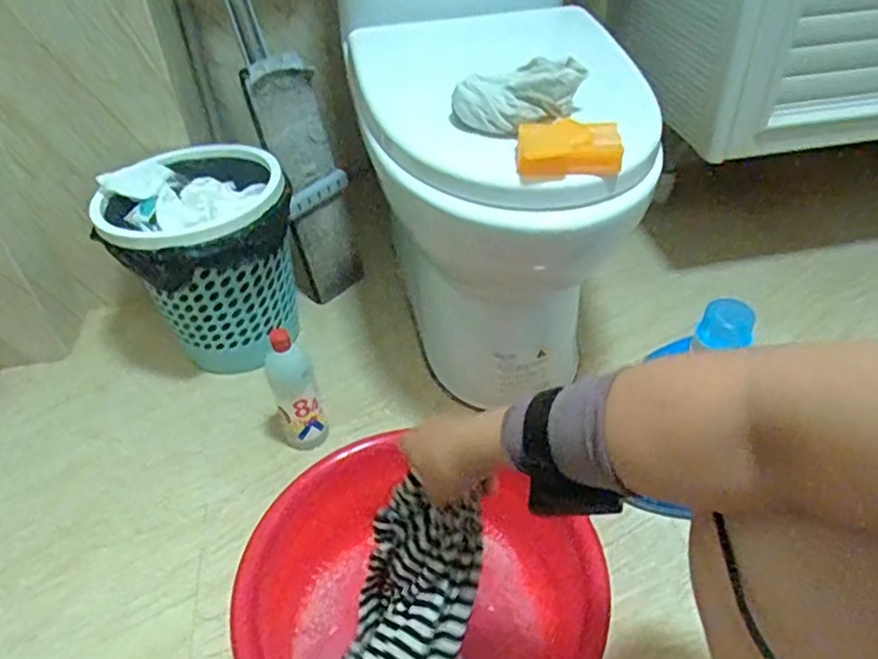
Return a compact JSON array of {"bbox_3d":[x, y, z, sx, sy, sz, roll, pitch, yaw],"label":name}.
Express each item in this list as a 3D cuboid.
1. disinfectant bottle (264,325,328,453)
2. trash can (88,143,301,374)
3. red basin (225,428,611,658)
[{"bbox_3d":[-0.195,0.082,0.890,0.060,0.201,0.056,-2,42,1],"label":"disinfectant bottle"},{"bbox_3d":[-0.353,-0.102,1.035,0.248,0.294,0.256,-2,41,2],"label":"trash can"},{"bbox_3d":[-0.015,0.305,0.679,0.335,0.142,0.313,-2,42,1],"label":"red basin"}]

